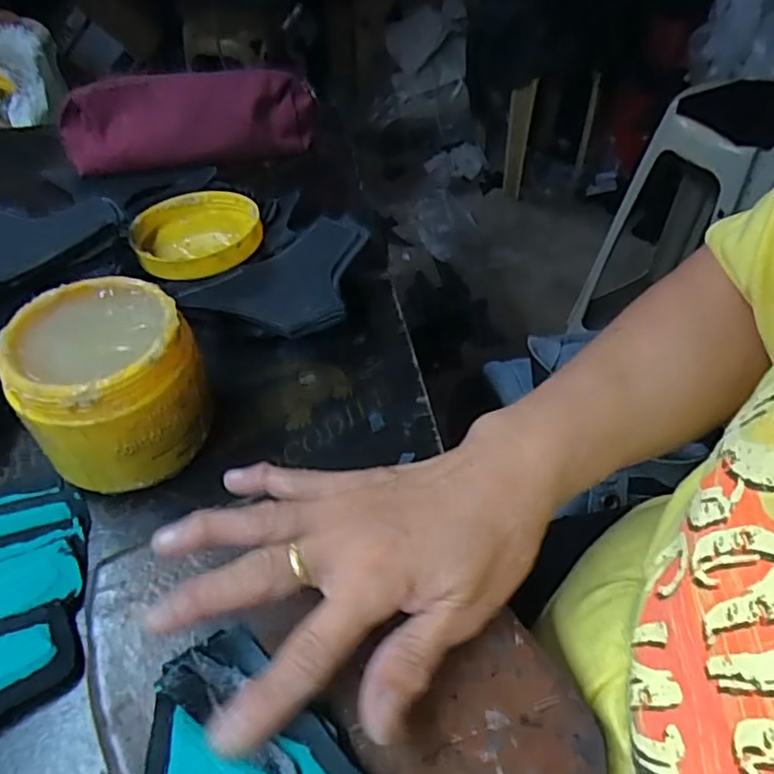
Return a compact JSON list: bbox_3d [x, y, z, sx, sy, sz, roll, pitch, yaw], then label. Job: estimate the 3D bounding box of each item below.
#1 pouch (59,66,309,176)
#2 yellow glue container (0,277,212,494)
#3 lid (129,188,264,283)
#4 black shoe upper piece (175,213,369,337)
[{"bbox_3d":[-0.191,-0.254,0.605,0.238,0.087,0.054,-7,46,-6],"label":"pouch"},{"bbox_3d":[-0.149,-0.003,0.345,0.092,0.075,0.092,-22,49,-20],"label":"yellow glue container"},{"bbox_3d":[-0.142,-0.114,0.470,0.091,0.023,0.095,-1,46,1],"label":"lid"},{"bbox_3d":[-0.058,-0.074,0.433,0.087,0.011,0.144,33,54,28],"label":"black shoe upper piece"}]

